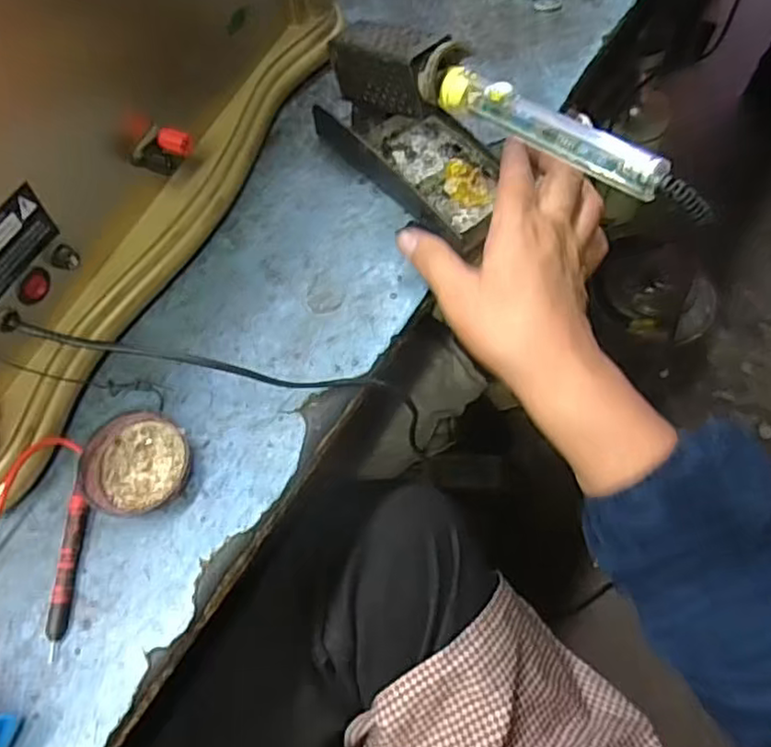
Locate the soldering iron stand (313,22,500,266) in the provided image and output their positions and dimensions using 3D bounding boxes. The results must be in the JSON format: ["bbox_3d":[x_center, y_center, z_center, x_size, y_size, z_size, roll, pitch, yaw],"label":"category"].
[{"bbox_3d":[0.024,-0.177,0.448,0.081,0.113,0.158,-35,67,-15],"label":"soldering iron stand"}]

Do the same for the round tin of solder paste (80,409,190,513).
[{"bbox_3d":[-0.148,0.053,0.391,0.060,0.015,0.058,-1,63,2],"label":"round tin of solder paste"}]

